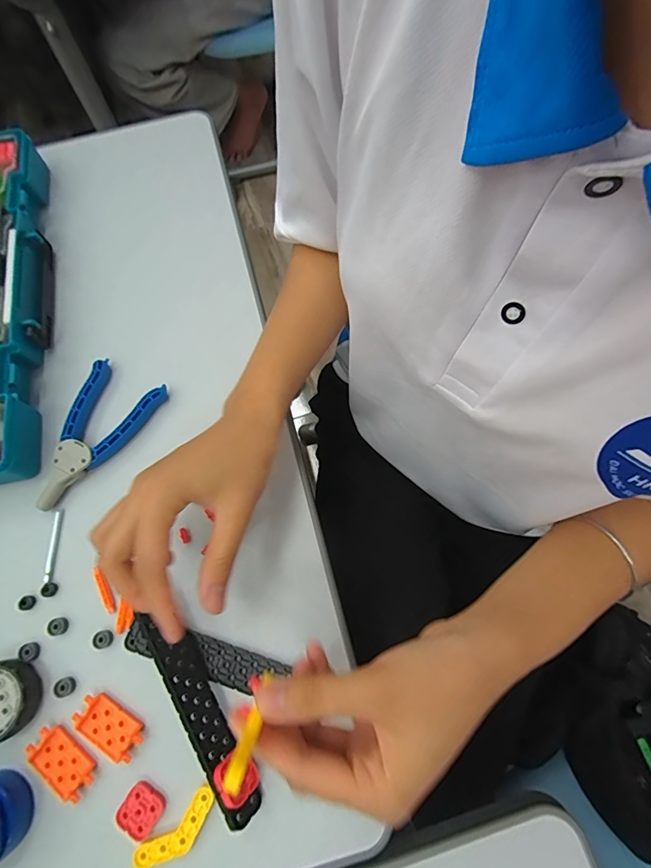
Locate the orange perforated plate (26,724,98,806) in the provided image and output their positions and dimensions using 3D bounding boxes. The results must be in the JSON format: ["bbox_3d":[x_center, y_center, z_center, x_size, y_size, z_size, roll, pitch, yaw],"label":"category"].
[{"bbox_3d":[-0.178,0.221,0.281,0.048,0.005,0.027,34,76,12],"label":"orange perforated plate"}]

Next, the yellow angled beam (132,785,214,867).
[{"bbox_3d":[-0.094,0.256,0.267,0.058,0.004,0.021,-40,75,-11],"label":"yellow angled beam"}]

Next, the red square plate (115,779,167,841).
[{"bbox_3d":[-0.121,0.246,0.272,0.025,0.005,0.026,32,75,11],"label":"red square plate"}]

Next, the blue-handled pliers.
[{"bbox_3d":[-0.201,-0.003,0.353,0.067,0.018,0.128,35,76,12],"label":"blue-handled pliers"}]

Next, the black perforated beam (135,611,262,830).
[{"bbox_3d":[-0.083,0.182,0.279,0.007,0.029,0.140,-41,74,33],"label":"black perforated beam"}]

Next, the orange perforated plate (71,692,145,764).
[{"bbox_3d":[-0.149,0.201,0.287,0.048,0.005,0.025,29,75,11],"label":"orange perforated plate"}]

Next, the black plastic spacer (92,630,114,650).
[{"bbox_3d":[-0.163,0.150,0.305,0.013,0.004,0.012,-1,71,2],"label":"black plastic spacer"}]

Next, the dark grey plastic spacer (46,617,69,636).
[{"bbox_3d":[-0.199,0.143,0.310,0.012,0.007,0.012,-1,71,2],"label":"dark grey plastic spacer"}]

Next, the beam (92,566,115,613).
[{"bbox_3d":[-0.168,0.117,0.316,0.007,0.004,0.037,-27,73,-7],"label":"beam"}]

